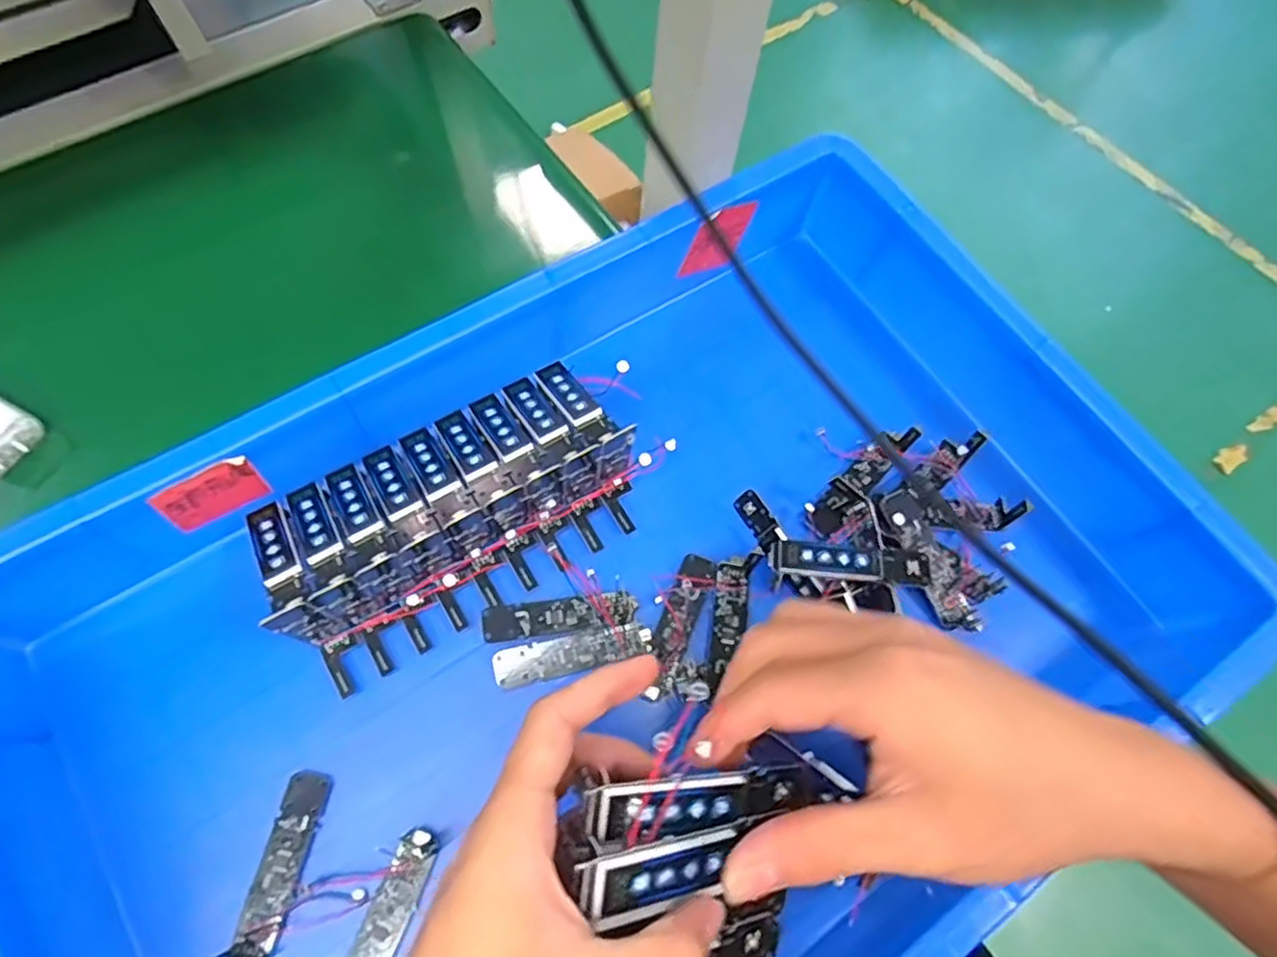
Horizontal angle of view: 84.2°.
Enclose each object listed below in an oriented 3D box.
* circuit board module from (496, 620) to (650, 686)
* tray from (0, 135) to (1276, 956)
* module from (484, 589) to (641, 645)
[{"bbox_3d":[-0.034,0.090,0.365,0.079,0.009,0.020,-13,68,-9],"label":"circuit board module"},{"bbox_3d":[-0.003,0.077,0.356,0.554,0.094,0.369,-28,71,-14],"label":"tray"},{"bbox_3d":[-0.041,0.072,0.371,0.078,0.004,0.020,-6,67,-6],"label":"module"}]

